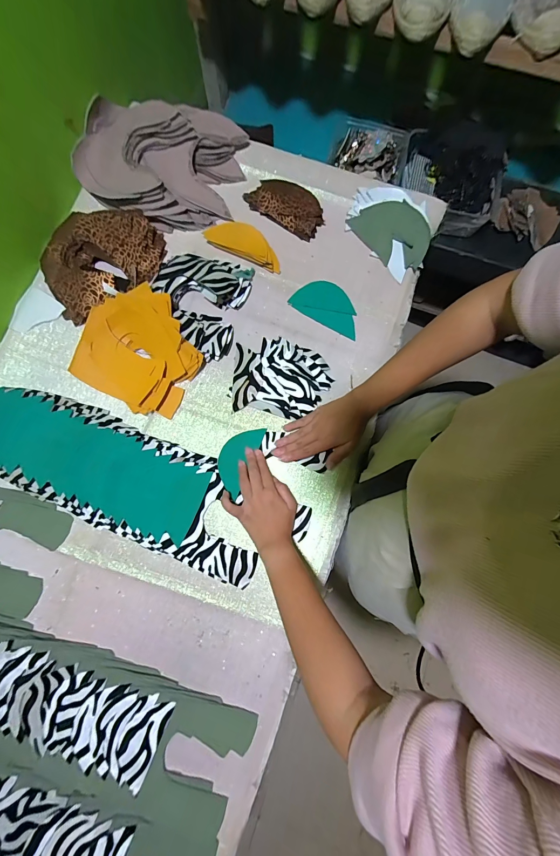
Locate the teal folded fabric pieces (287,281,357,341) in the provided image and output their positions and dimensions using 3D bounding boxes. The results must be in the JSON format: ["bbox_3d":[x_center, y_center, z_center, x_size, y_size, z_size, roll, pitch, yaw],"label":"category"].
[{"bbox_3d":[0.085,-0.210,0.542,0.122,0.006,0.071,32,80,4],"label":"teal folded fabric pieces"}]

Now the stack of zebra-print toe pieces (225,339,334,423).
[{"bbox_3d":[0.001,-0.082,0.509,0.154,0.024,0.121,9,79,0],"label":"stack of zebra-print toe pieces"}]

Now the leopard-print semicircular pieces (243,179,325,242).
[{"bbox_3d":[0.014,-0.397,0.564,0.139,0.022,0.078,28,80,4],"label":"leopard-print semicircular pieces"}]

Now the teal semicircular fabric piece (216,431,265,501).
[{"bbox_3d":[-0.066,0.045,0.492,0.051,0.007,0.110,25,71,3],"label":"teal semicircular fabric piece"}]

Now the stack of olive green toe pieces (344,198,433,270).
[{"bbox_3d":[0.197,-0.338,0.547,0.093,0.010,0.136,-42,90,13],"label":"stack of olive green toe pieces"}]

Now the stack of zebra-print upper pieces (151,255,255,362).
[{"bbox_3d":[-0.133,-0.213,0.514,0.142,0.048,0.177,17,80,2],"label":"stack of zebra-print upper pieces"}]

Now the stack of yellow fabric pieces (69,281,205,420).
[{"bbox_3d":[-0.217,-0.122,0.493,0.172,0.051,0.167,30,80,4],"label":"stack of yellow fabric pieces"}]

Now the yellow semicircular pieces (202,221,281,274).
[{"bbox_3d":[-0.056,-0.319,0.545,0.132,0.026,0.059,25,80,3],"label":"yellow semicircular pieces"}]

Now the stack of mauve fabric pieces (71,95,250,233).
[{"bbox_3d":[-0.211,-0.456,0.534,0.274,0.054,0.200,13,80,1],"label":"stack of mauve fabric pieces"}]

